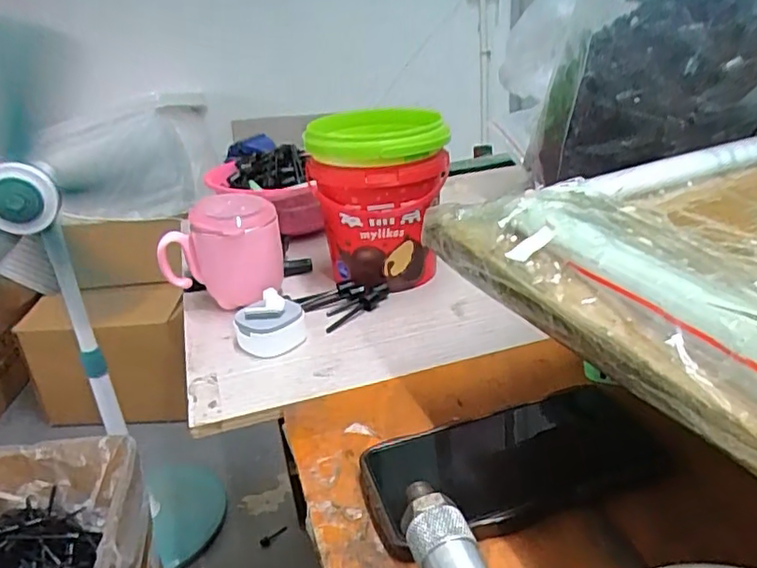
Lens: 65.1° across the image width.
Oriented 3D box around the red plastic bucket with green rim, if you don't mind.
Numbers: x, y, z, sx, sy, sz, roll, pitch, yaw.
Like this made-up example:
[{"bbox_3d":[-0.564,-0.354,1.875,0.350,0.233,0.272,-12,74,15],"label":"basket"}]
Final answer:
[{"bbox_3d":[0.002,-0.087,0.598,0.125,0.156,0.135,-4,25,0],"label":"red plastic bucket with green rim"}]

